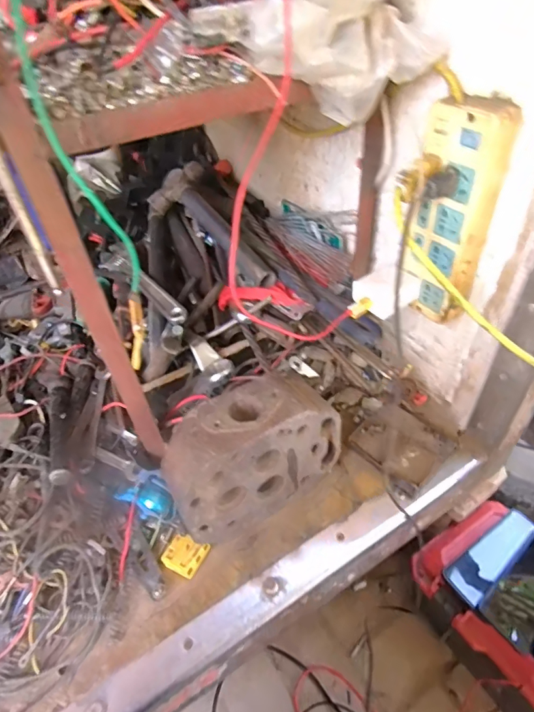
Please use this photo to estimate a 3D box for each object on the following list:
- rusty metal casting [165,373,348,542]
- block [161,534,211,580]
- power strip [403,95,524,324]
[{"bbox_3d":[-0.018,0.116,0.518,0.200,0.148,0.081,-26,47,-20],"label":"rusty metal casting"},{"bbox_3d":[-0.097,0.233,0.508,0.044,0.015,0.041,13,47,19],"label":"block"},{"bbox_3d":[0.191,-0.141,0.456,0.035,0.219,0.073,-32,50,-25],"label":"power strip"}]

